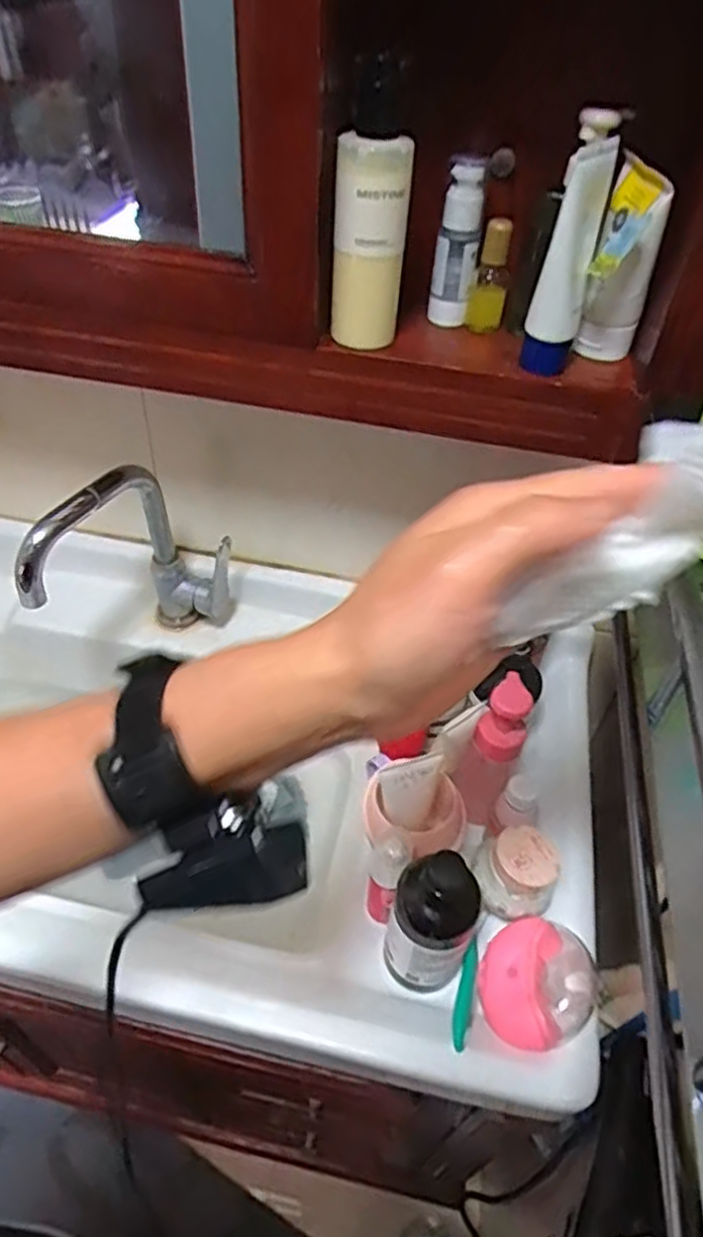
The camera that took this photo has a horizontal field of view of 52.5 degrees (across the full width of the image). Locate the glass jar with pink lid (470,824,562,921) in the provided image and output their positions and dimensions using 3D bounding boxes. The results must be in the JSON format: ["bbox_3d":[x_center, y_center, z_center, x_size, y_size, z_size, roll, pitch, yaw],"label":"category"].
[{"bbox_3d":[0.147,0.231,0.642,0.077,0.064,0.067,30,52,21],"label":"glass jar with pink lid"}]

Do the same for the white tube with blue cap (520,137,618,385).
[{"bbox_3d":[0.153,-0.246,0.500,0.035,0.143,0.042,18,48,11],"label":"white tube with blue cap"}]

